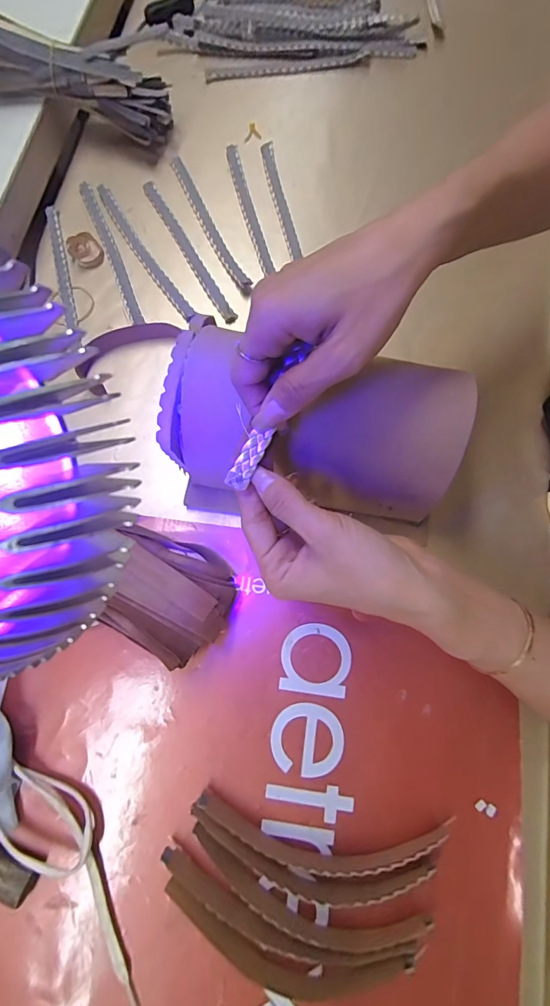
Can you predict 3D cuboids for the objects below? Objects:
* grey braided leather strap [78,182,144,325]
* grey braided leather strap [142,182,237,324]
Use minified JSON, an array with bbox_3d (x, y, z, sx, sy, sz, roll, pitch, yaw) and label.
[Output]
[{"bbox_3d":[-0.170,-0.260,0.433,0.013,0.006,0.186,-23,76,-5],"label":"grey braided leather strap"},{"bbox_3d":[-0.090,-0.259,0.428,0.013,0.006,0.188,-29,77,-6],"label":"grey braided leather strap"}]

